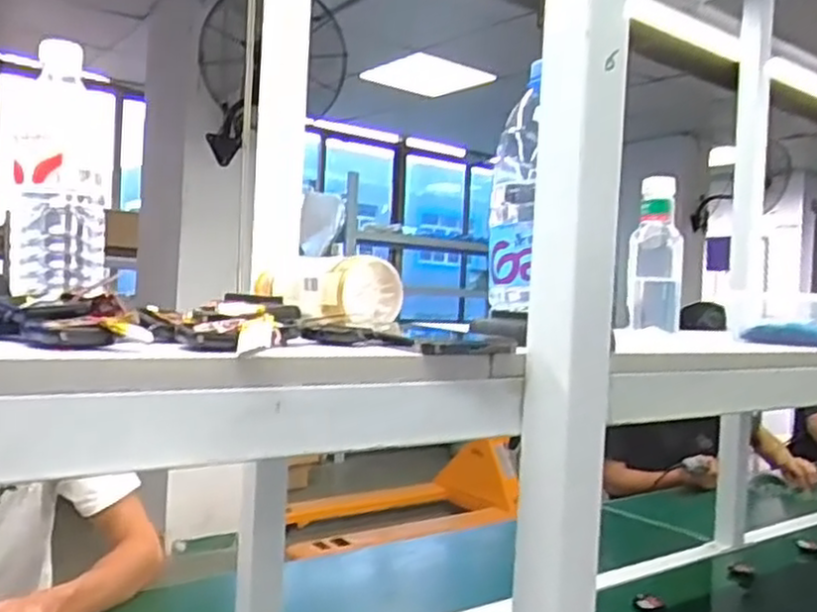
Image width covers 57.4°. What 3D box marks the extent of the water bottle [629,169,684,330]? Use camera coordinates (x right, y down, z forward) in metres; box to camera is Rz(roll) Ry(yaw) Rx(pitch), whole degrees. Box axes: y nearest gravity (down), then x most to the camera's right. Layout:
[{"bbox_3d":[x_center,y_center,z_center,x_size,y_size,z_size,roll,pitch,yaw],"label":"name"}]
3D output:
[{"bbox_3d":[0.318,-0.066,0.957,0.068,0.189,0.078,3,1,18],"label":"water bottle"}]

